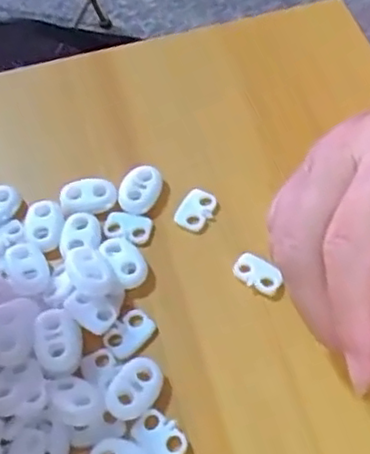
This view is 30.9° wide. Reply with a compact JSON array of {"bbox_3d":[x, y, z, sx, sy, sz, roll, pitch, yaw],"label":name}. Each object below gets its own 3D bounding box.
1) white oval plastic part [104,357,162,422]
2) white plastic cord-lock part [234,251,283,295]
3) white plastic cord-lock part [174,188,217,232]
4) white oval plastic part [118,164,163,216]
[{"bbox_3d":[-0.017,0.054,0.222,0.015,0.006,0.022,34,64,23],"label":"white oval plastic part"},{"bbox_3d":[0.027,0.018,0.248,0.018,0.007,0.011,30,63,21],"label":"white plastic cord-lock part"},{"bbox_3d":[0.004,-0.007,0.264,0.013,0.004,0.018,22,60,17],"label":"white plastic cord-lock part"},{"bbox_3d":[-0.017,-0.015,0.267,0.015,0.005,0.021,16,59,14],"label":"white oval plastic part"}]

